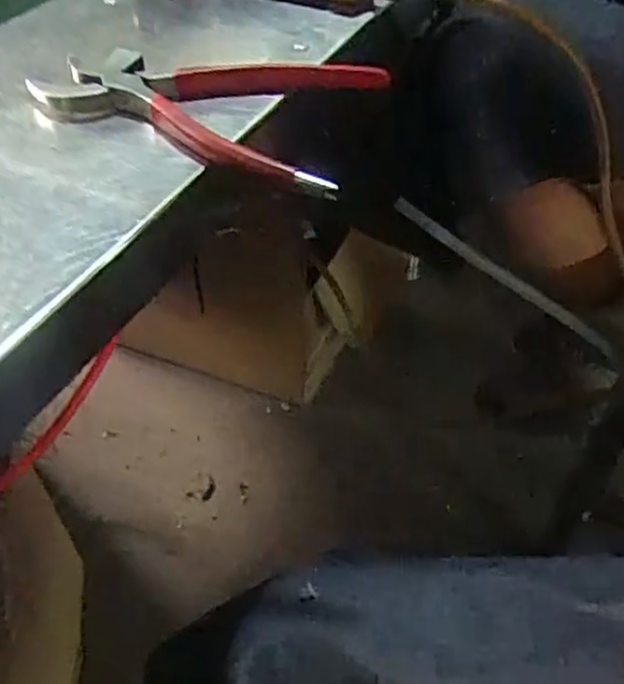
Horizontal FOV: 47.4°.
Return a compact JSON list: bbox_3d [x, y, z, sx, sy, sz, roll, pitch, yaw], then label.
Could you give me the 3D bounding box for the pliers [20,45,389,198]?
[{"bbox_3d":[-0.052,-0.133,0.381,0.171,0.018,0.112,17,48,16],"label":"pliers"}]

